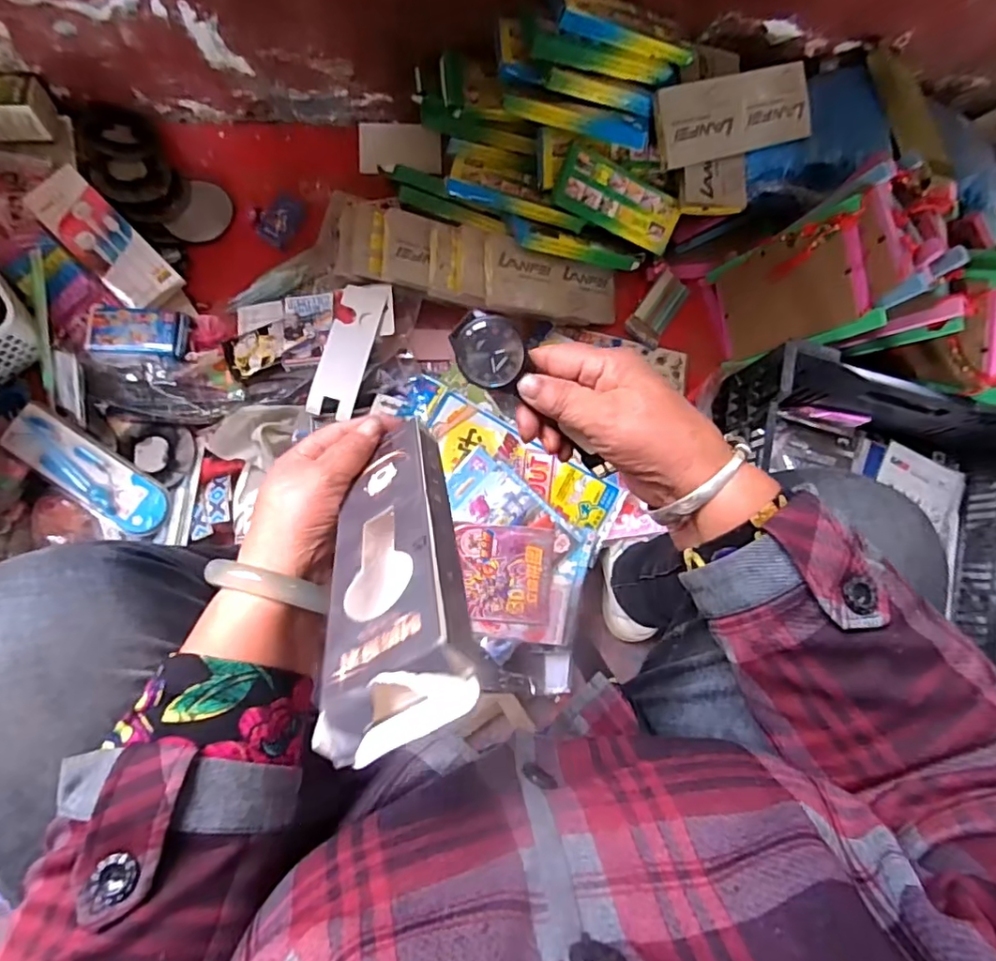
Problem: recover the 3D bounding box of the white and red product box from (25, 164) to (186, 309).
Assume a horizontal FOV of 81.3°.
[{"bbox_3d":[-0.504,-0.309,0.738,0.209,0.018,0.074,45,80,1],"label":"white and red product box"}]

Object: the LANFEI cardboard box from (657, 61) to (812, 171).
[{"bbox_3d":[0.307,-0.468,0.743,0.219,0.016,0.089,-18,121,-11],"label":"LANFEI cardboard box"}]

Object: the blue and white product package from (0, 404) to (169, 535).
[{"bbox_3d":[-0.494,-0.013,0.699,0.203,0.021,0.067,37,80,0],"label":"blue and white product package"}]

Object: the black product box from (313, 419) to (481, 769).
[{"bbox_3d":[-0.051,0.031,0.281,0.060,0.190,0.033,-5,126,-7],"label":"black product box"}]

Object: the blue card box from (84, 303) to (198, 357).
[{"bbox_3d":[-0.446,-0.186,0.719,0.116,0.033,0.064,3,82,-6],"label":"blue card box"}]

